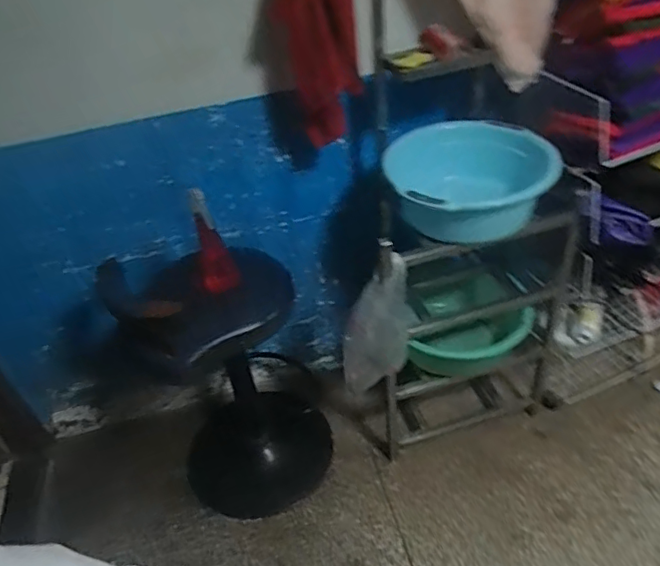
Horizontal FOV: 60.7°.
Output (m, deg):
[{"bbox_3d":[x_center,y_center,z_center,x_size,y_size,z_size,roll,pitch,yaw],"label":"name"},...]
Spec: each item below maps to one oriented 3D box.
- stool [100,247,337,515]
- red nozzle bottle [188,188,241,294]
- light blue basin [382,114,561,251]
[{"bbox_3d":[-0.253,0.192,1.384,0.369,0.698,0.426,-18,41,-13],"label":"stool"},{"bbox_3d":[-0.276,-0.096,1.272,0.072,0.060,0.260,-18,74,-13],"label":"red nozzle bottle"},{"bbox_3d":[0.281,-0.212,1.172,0.309,0.144,0.294,-5,40,4],"label":"light blue basin"}]

